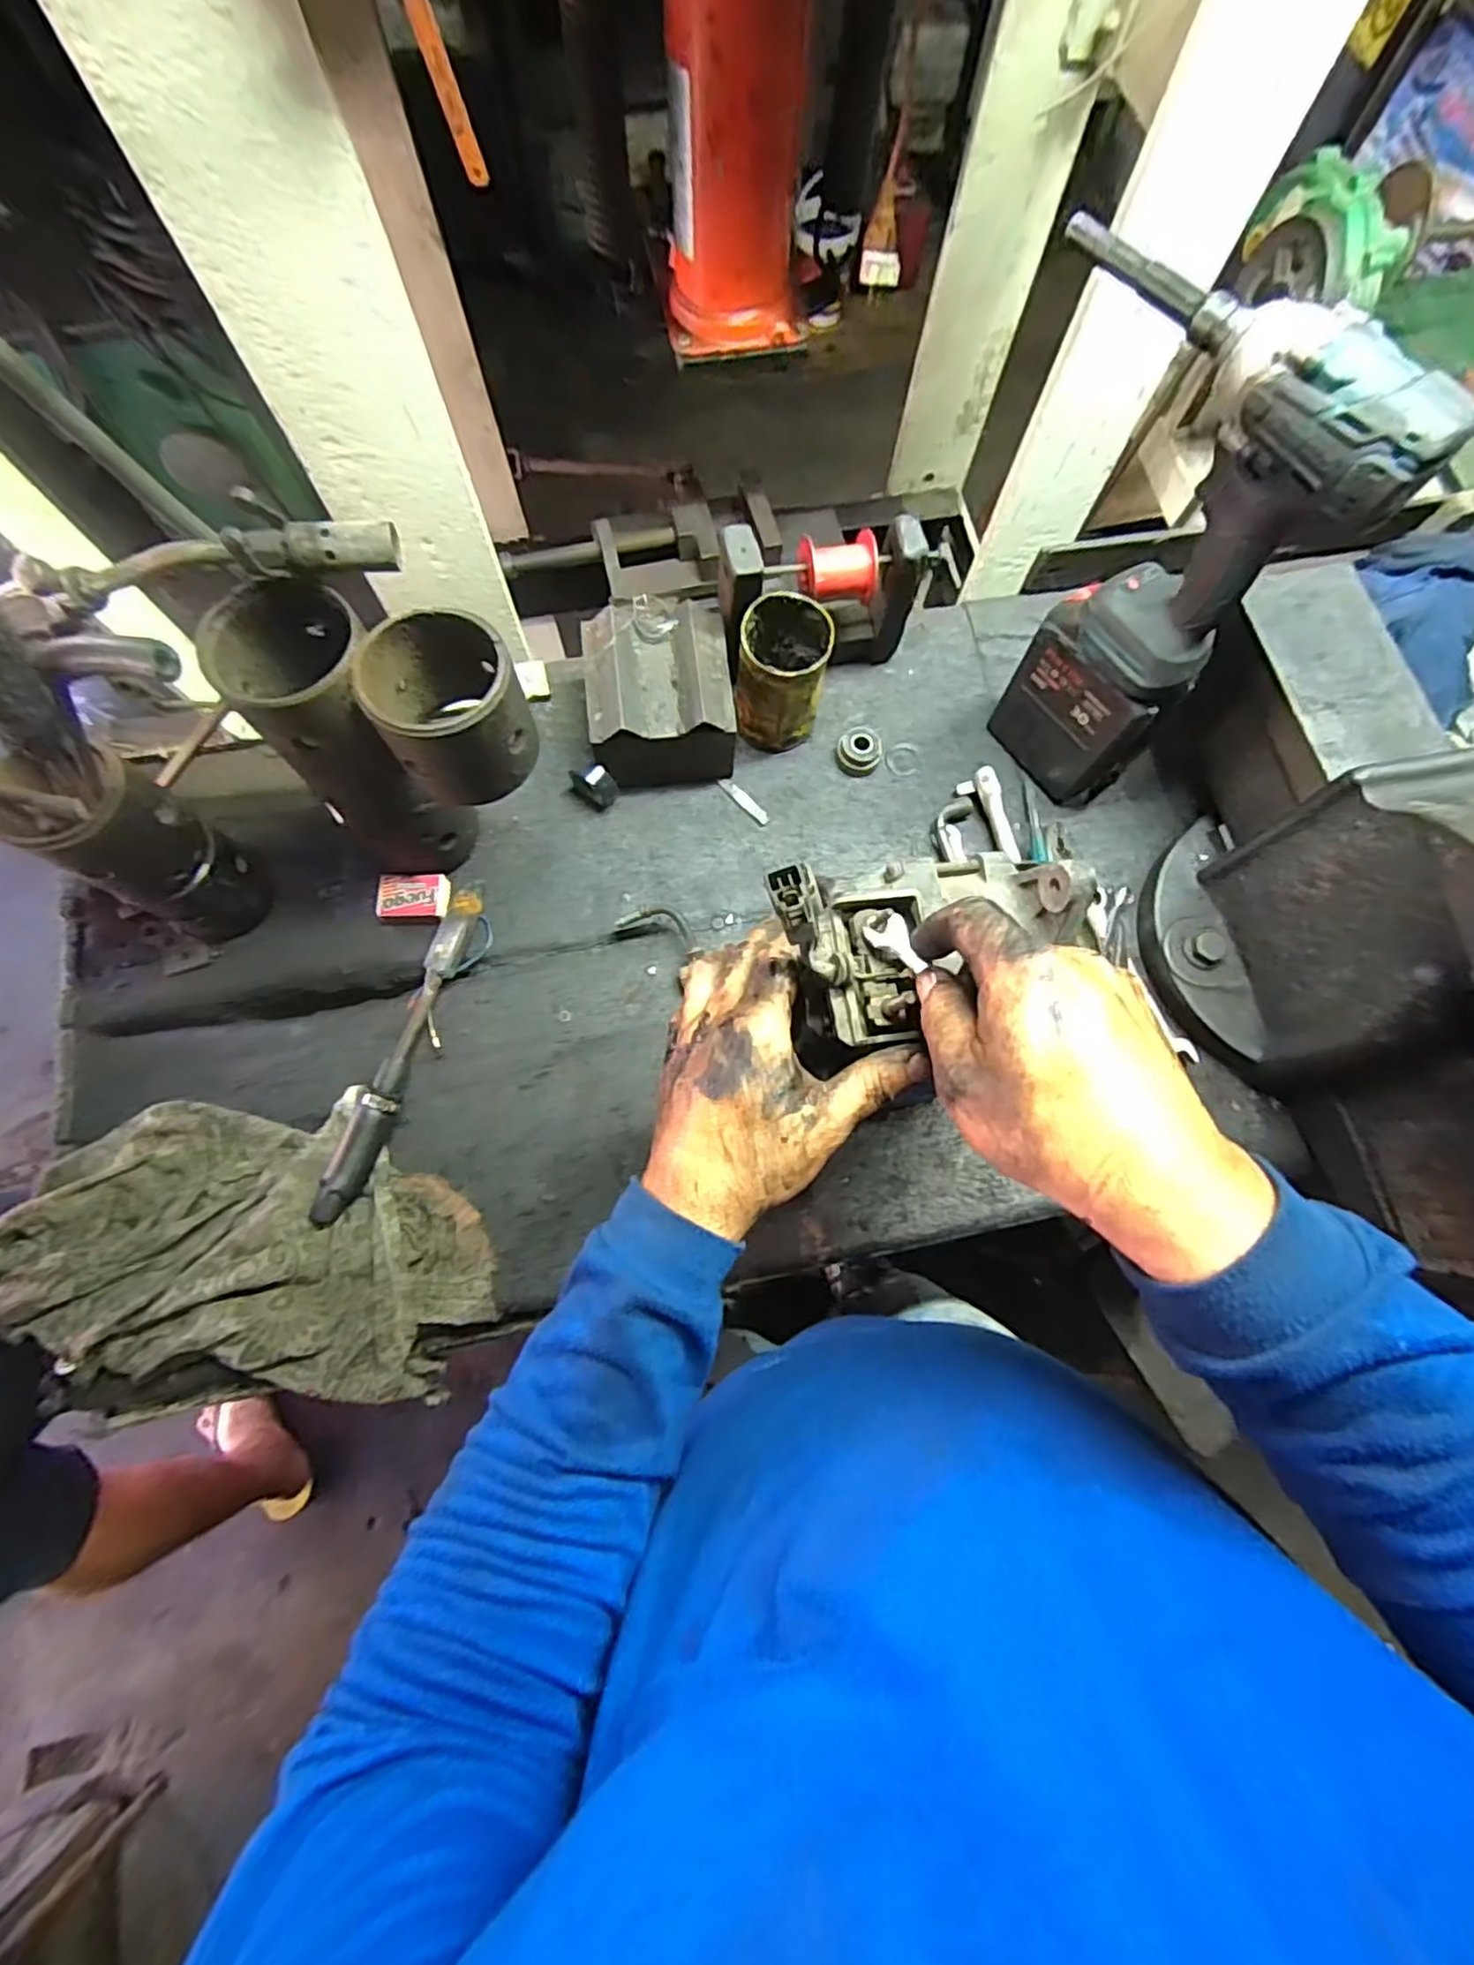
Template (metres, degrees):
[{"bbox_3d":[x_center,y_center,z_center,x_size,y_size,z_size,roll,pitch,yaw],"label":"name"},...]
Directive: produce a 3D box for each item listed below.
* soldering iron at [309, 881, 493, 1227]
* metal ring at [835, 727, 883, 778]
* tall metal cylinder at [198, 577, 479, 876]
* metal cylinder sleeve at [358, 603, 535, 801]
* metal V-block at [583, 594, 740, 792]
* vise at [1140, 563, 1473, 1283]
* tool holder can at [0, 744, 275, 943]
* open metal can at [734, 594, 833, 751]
[{"bbox_3d":[-0.265,0.048,0.555,0.039,0.021,0.282,21,74,5],"label":"soldering iron"},{"bbox_3d":[0.113,-0.215,0.642,0.041,0.030,0.040,0,74,-1],"label":"metal ring"},{"bbox_3d":[-0.266,-0.167,0.507,0.087,0.217,0.097,-4,74,-2],"label":"tall metal cylinder"},{"bbox_3d":[-0.176,-0.172,0.436,0.088,0.079,0.095,-29,77,-9],"label":"metal cylinder sleeve"},{"bbox_3d":[-0.067,-0.246,0.613,0.118,0.101,0.136,-7,74,-3],"label":"metal V-block"},{"bbox_3d":[0.457,-0.054,0.467,0.194,0.258,0.518,-17,75,-6],"label":"vise"},{"bbox_3d":[-0.427,-0.094,0.516,0.074,0.186,0.084,29,75,7],"label":"tool holder can"},{"bbox_3d":[0.040,-0.266,0.609,0.073,0.117,0.086,14,74,3],"label":"open metal can"}]

